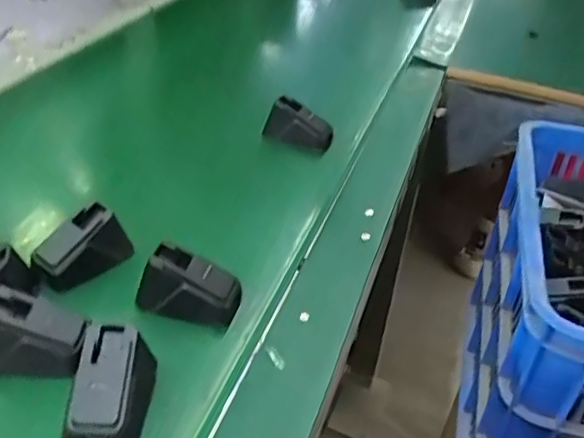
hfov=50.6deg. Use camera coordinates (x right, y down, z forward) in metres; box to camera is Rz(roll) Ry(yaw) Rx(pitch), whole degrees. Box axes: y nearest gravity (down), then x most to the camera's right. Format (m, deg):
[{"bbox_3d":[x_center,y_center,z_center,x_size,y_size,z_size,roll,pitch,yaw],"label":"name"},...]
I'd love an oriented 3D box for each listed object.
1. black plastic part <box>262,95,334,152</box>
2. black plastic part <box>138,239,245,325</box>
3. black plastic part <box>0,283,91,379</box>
[{"bbox_3d":[0.009,-0.096,0.635,0.067,0.037,0.035,21,39,20],"label":"black plastic part"},{"bbox_3d":[-0.070,0.046,0.426,0.067,0.035,0.033,11,37,8],"label":"black plastic part"},{"bbox_3d":[-0.162,0.071,0.388,0.064,0.045,0.031,2,36,-4],"label":"black plastic part"}]

